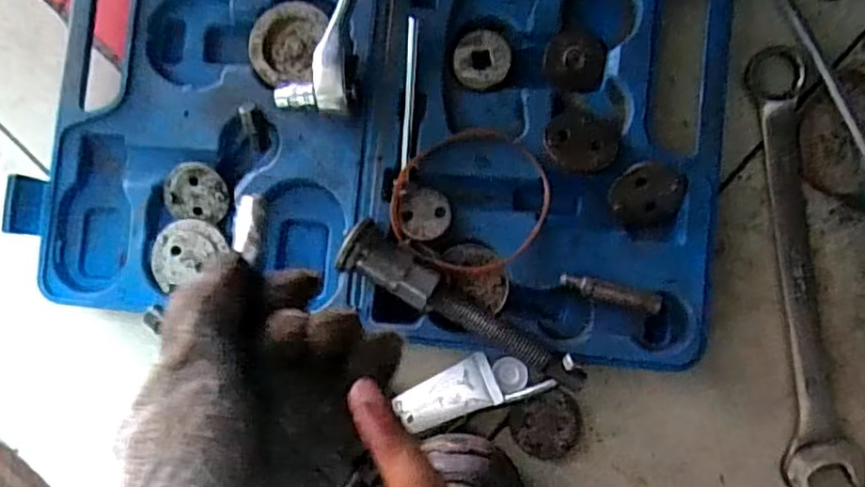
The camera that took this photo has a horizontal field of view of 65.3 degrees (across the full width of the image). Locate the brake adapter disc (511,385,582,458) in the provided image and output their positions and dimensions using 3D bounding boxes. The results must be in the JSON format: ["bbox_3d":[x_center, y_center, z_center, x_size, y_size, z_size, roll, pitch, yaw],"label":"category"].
[{"bbox_3d":[0.068,0.108,0.400,0.040,0.004,0.037,0,87,6],"label":"brake adapter disc"}]

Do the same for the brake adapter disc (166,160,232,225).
[{"bbox_3d":[-0.146,-0.032,0.418,0.040,0.008,0.034,8,88,7],"label":"brake adapter disc"}]

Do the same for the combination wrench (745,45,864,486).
[{"bbox_3d":[0.211,0.015,0.386,0.039,0.009,0.253,-5,86,6],"label":"combination wrench"}]

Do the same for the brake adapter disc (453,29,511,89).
[{"bbox_3d":[0.029,-0.109,0.396,0.033,0.004,0.034,0,87,6],"label":"brake adapter disc"}]

